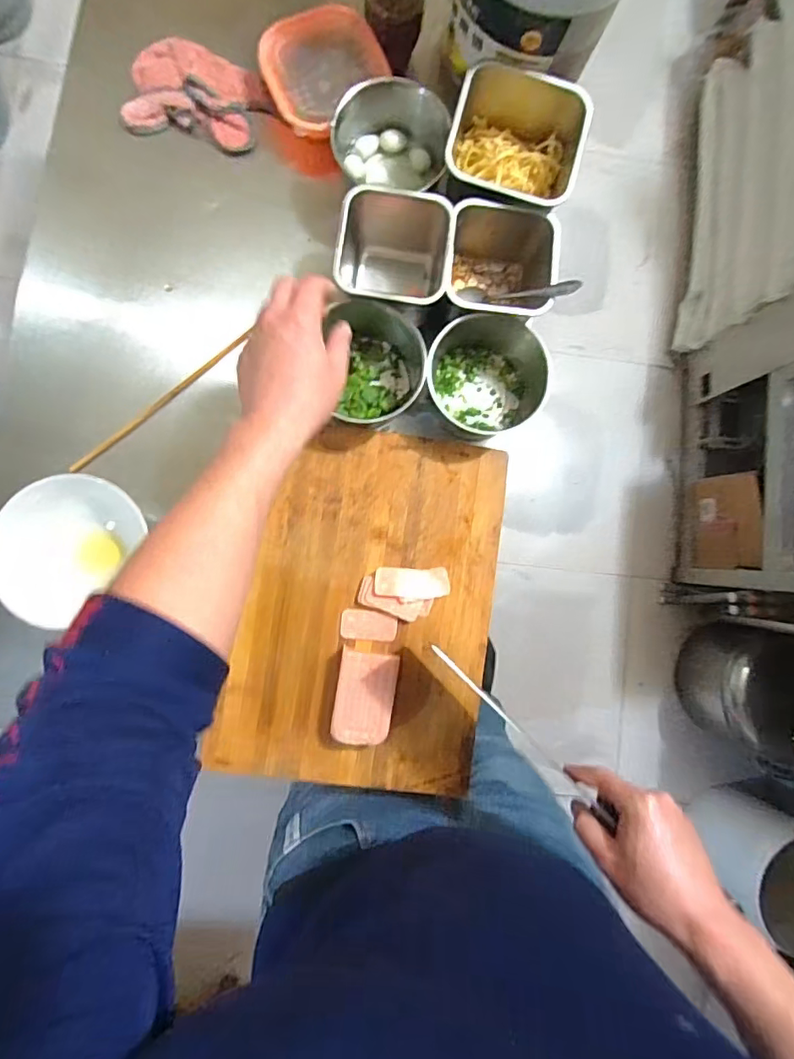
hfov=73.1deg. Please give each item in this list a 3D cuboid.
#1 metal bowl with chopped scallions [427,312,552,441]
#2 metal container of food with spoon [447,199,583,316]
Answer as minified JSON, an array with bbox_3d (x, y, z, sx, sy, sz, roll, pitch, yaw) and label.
[{"bbox_3d":[0.102,-0.170,0.611,0.136,0.092,0.121,35,85,-2],"label":"metal bowl with chopped scallions"},{"bbox_3d":[0.112,-0.287,0.602,0.119,0.113,0.114,1,87,-5],"label":"metal container of food with spoon"}]

